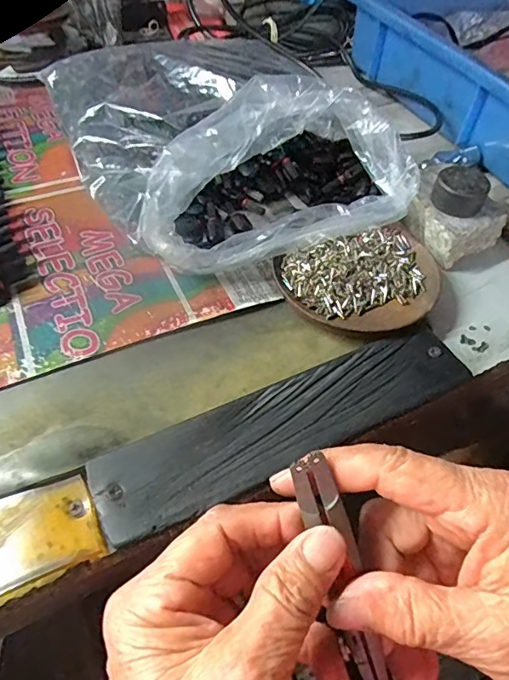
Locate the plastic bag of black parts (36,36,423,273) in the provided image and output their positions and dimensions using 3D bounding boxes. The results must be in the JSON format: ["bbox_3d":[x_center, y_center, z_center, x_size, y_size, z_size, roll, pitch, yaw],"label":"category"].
[{"bbox_3d":[-0.027,-0.183,0.418,0.240,0.075,0.285,-19,55,-17],"label":"plastic bag of black parts"}]

